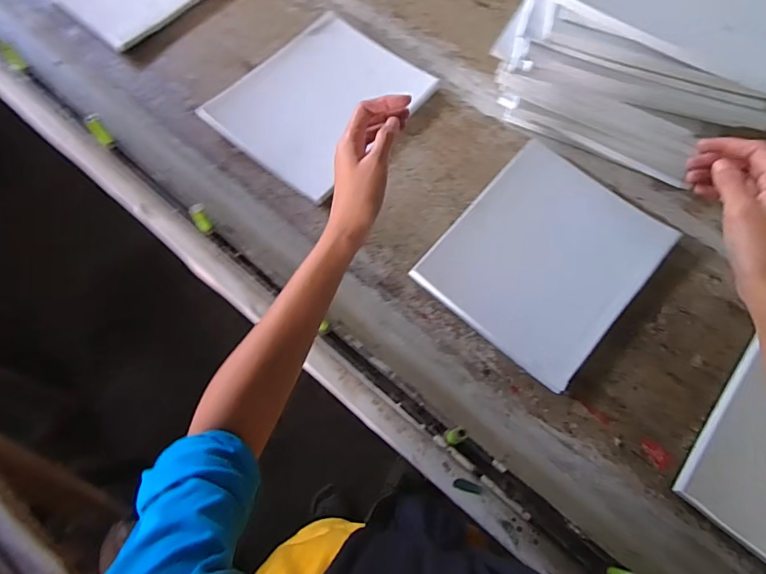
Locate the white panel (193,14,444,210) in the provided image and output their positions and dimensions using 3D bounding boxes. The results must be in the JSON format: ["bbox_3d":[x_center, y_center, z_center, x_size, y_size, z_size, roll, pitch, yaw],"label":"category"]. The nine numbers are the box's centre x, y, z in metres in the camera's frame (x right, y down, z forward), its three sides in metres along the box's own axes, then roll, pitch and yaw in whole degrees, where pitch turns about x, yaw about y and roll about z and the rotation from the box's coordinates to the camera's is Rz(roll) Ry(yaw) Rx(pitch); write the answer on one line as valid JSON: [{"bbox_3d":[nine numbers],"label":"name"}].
[{"bbox_3d":[-0.090,-0.272,0.684,0.218,0.009,0.265,40,77,9],"label":"white panel"}]

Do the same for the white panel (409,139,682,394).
[{"bbox_3d":[0.202,-0.037,0.589,0.224,0.026,0.253,40,79,9],"label":"white panel"}]

